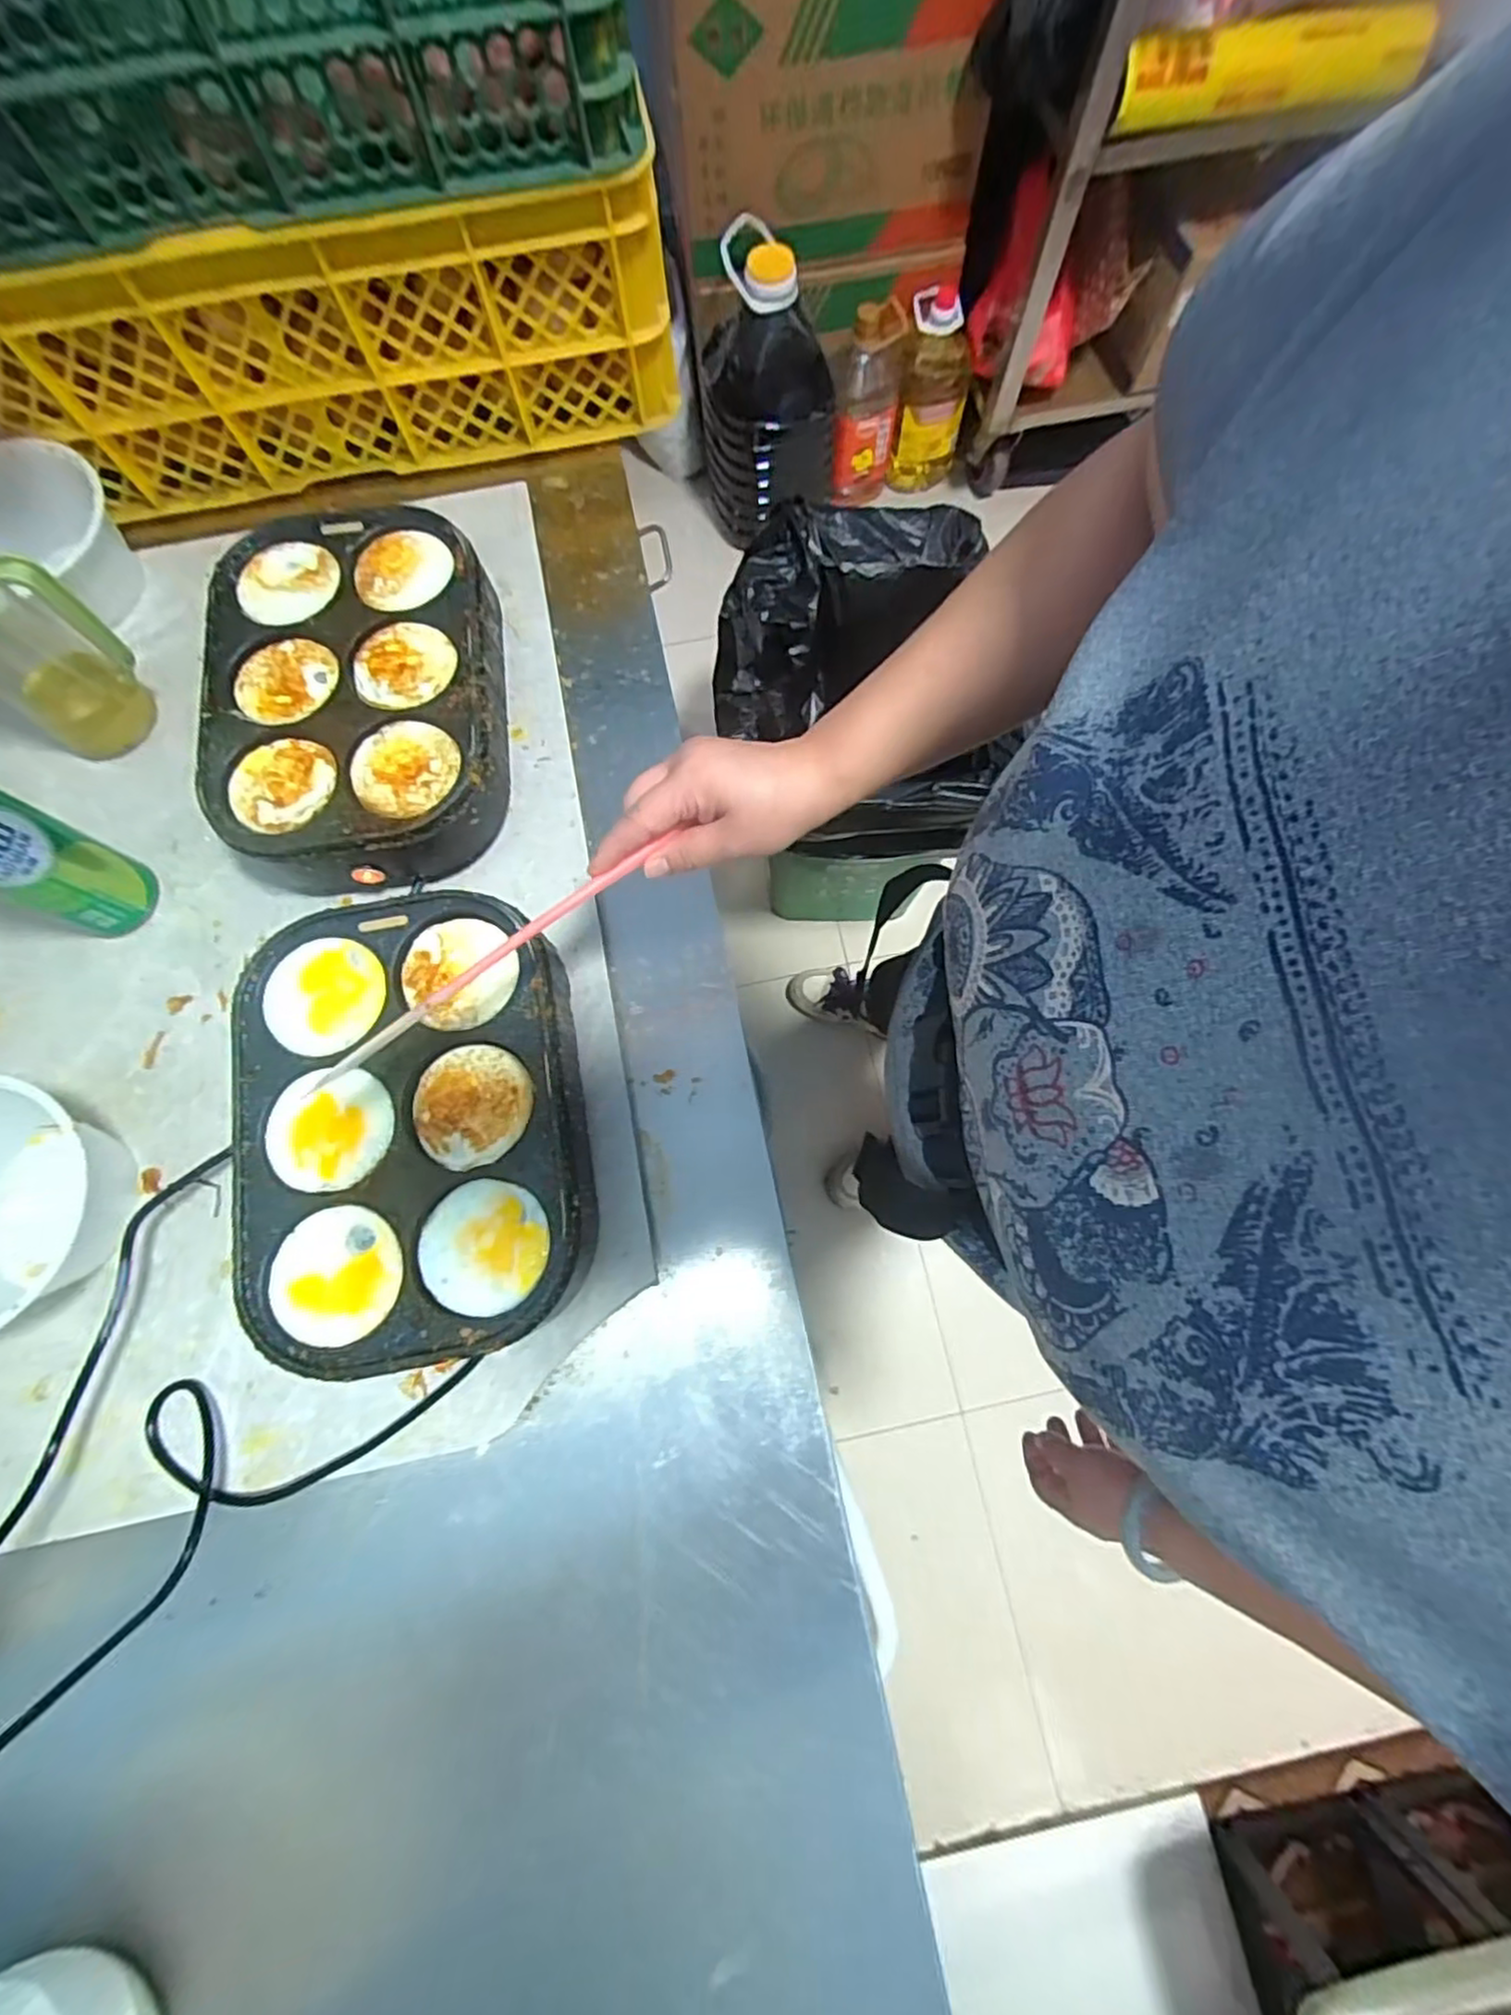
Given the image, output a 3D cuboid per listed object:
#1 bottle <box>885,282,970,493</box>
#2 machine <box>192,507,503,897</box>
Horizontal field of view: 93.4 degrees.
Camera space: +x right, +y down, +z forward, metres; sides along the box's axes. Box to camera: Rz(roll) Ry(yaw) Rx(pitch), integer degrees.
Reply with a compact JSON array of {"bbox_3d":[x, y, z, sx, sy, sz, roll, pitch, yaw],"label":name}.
[{"bbox_3d":[0.368,-1.253,1.474,0.130,0.305,0.129,16,75,6],"label":"bottle"},{"bbox_3d":[-0.303,-0.239,0.566,0.204,0.088,0.287,-7,74,-1],"label":"machine"}]

